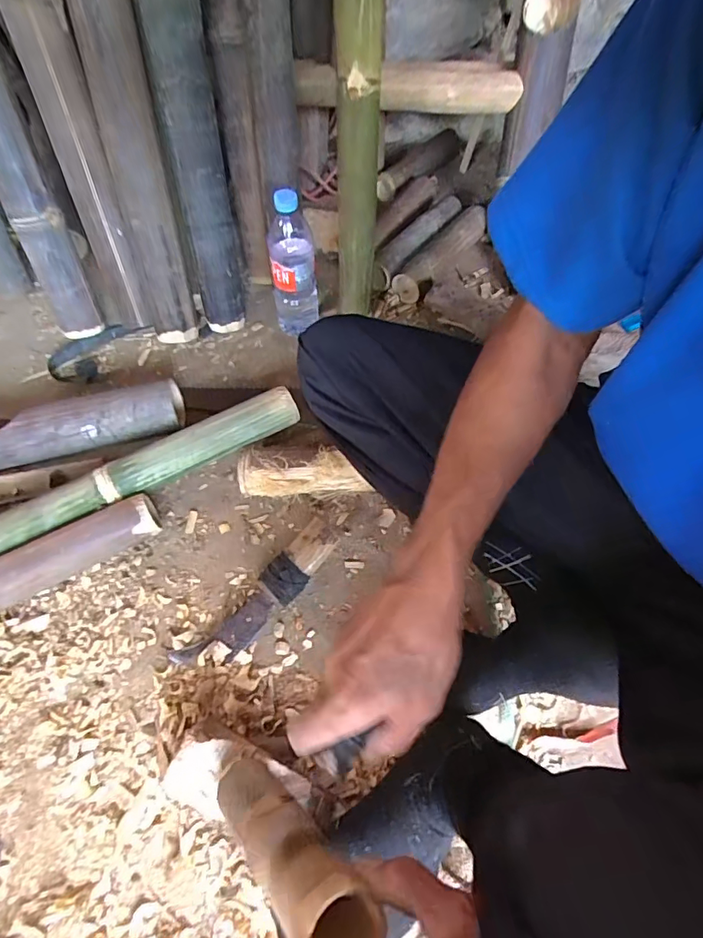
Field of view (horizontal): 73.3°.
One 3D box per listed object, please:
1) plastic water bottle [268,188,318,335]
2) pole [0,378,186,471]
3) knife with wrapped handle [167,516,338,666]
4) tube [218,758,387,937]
[{"bbox_3d":[-0.093,-0.312,0.745,0.073,0.236,0.064,-9,59,-4],"label":"plastic water bottle"},{"bbox_3d":[-0.488,-0.038,0.661,0.489,0.075,0.069,-14,59,-7],"label":"pole"},{"bbox_3d":[-0.110,0.155,0.573,0.236,0.039,0.058,-40,66,-20],"label":"knife with wrapped handle"},{"bbox_3d":[-0.051,0.271,0.348,0.055,0.237,0.045,43,64,-14],"label":"tube"}]

